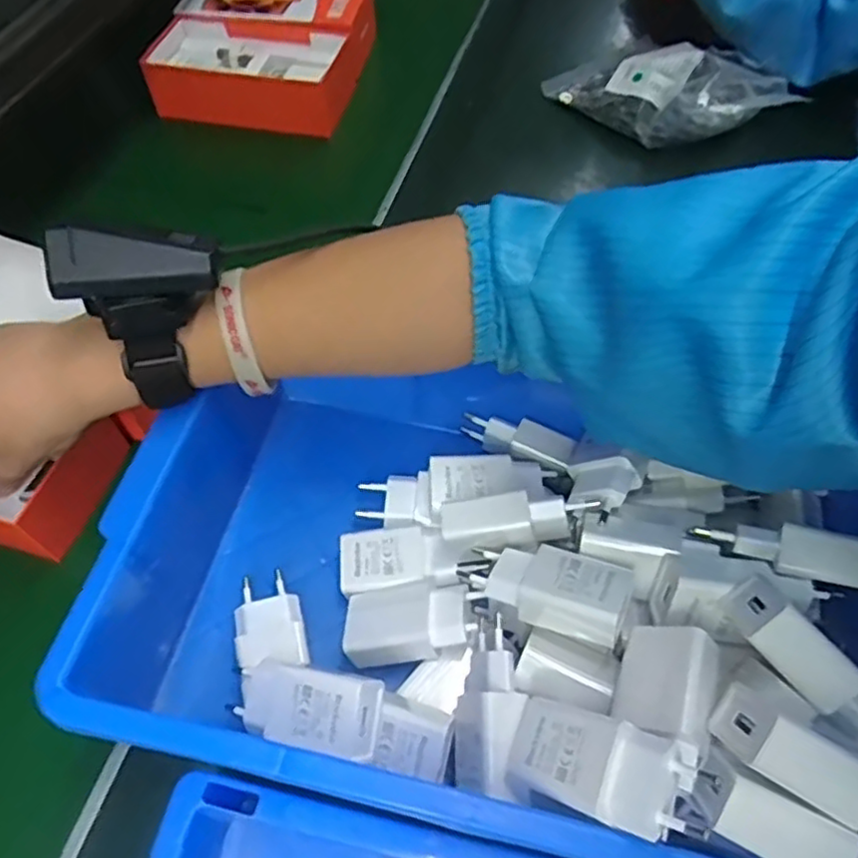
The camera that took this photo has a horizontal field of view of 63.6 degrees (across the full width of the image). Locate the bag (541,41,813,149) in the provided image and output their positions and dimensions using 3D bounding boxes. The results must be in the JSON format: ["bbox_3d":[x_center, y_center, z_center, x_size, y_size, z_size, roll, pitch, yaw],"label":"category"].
[{"bbox_3d":[0.220,-0.306,0.627,0.214,0.056,0.081,7,57,5],"label":"bag"}]

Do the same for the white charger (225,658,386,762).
[{"bbox_3d":[-0.061,0.129,0.323,0.074,0.027,0.034,1,54,25],"label":"white charger"}]

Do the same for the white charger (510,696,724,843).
[{"bbox_3d":[0.071,0.132,0.272,0.079,0.022,0.039,3,51,39],"label":"white charger"}]

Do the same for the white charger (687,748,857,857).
[{"bbox_3d":[0.135,0.150,0.251,0.076,0.019,0.025,31,62,19],"label":"white charger"}]

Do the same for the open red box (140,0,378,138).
[{"bbox_3d":[-0.162,-0.376,0.678,0.191,0.056,0.189,11,57,8],"label":"open red box"}]

